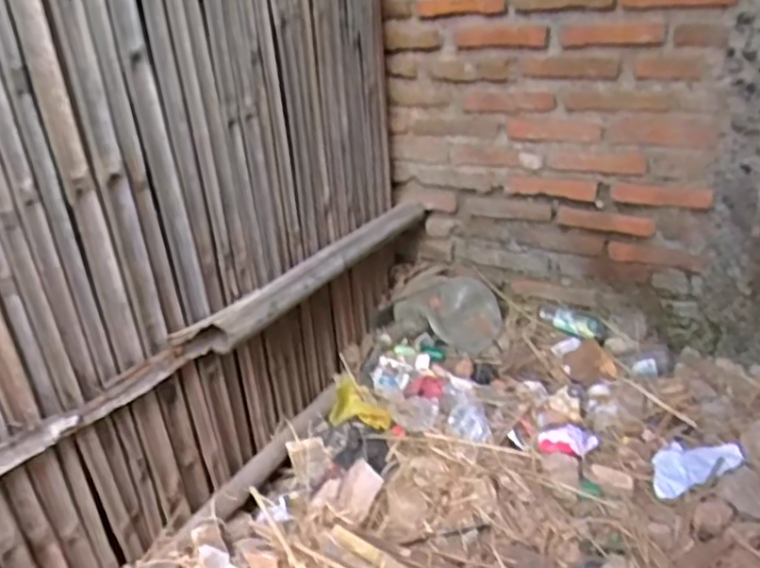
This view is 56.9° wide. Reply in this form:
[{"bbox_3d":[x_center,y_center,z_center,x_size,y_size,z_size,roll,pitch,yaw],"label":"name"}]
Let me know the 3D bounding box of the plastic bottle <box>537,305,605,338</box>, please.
[{"bbox_3d":[0.447,0.091,1.632,0.160,0.050,0.052,15,29,38],"label":"plastic bottle"}]

